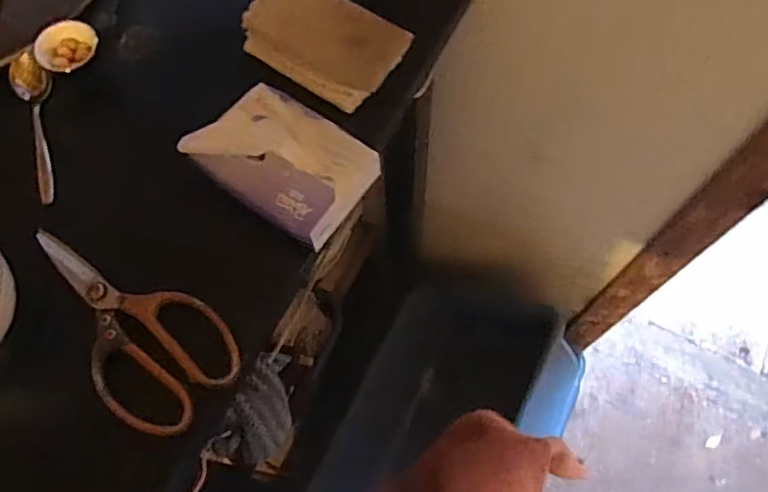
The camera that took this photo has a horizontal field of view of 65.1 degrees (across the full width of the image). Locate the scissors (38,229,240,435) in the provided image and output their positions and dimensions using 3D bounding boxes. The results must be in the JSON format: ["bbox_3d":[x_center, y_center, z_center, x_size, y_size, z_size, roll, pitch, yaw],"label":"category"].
[{"bbox_3d":[-0.195,0.053,0.459,0.098,0.021,0.190,-41,72,-17],"label":"scissors"}]

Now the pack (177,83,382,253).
[{"bbox_3d":[-0.081,-0.074,0.494,0.140,0.040,0.101,34,70,14],"label":"pack"}]

